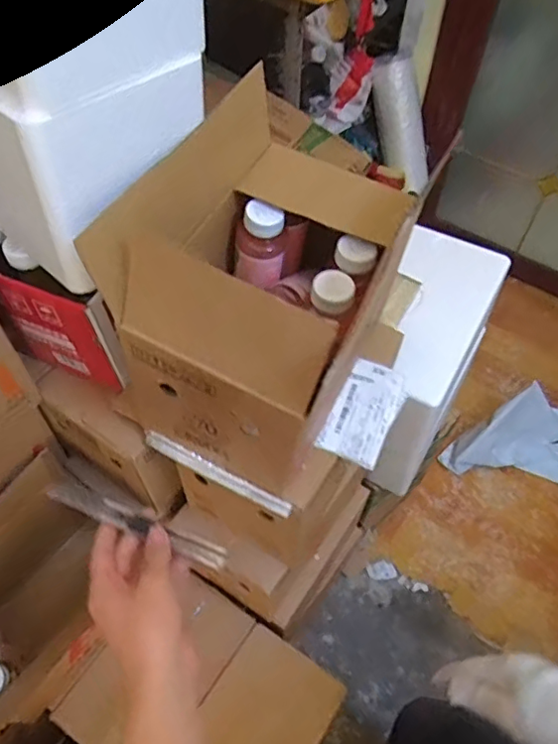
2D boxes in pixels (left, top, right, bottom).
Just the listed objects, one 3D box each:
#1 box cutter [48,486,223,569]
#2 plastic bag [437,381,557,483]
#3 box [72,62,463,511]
[{"bbox_3d":[-0.126,0.133,0.506,0.171,0.013,0.022,18,58,14],"label":"box cutter"},{"bbox_3d":[0.689,0.171,1.569,0.447,0.186,0.186,5,57,2],"label":"plastic bag"},{"bbox_3d":[-0.008,-0.070,0.565,0.218,0.260,0.275,30,61,17],"label":"box"}]

